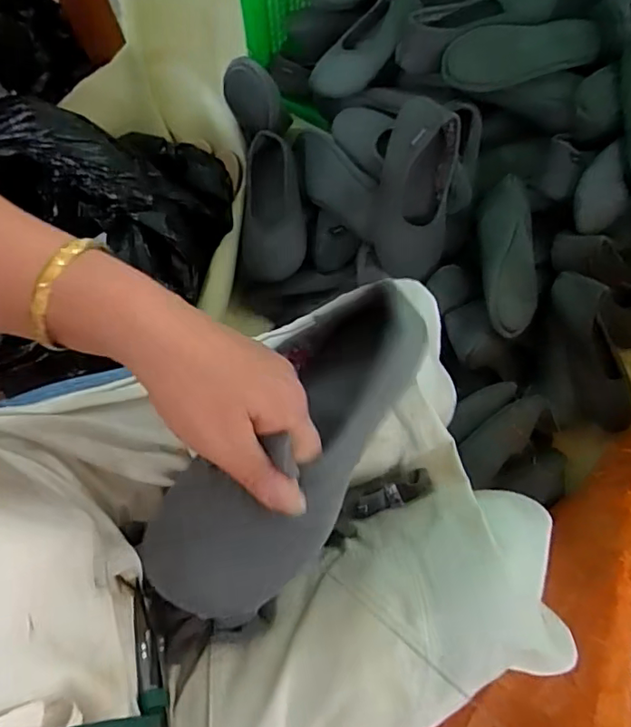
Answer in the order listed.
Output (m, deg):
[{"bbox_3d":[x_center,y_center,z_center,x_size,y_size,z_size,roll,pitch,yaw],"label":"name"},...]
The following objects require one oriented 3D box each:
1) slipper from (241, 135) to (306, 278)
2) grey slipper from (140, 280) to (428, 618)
[{"bbox_3d":[-0.064,-0.228,0.831,0.095,0.066,0.216,0,74,0],"label":"slipper"},{"bbox_3d":[-0.010,0.045,0.327,0.083,0.069,0.216,31,64,8],"label":"grey slipper"}]

